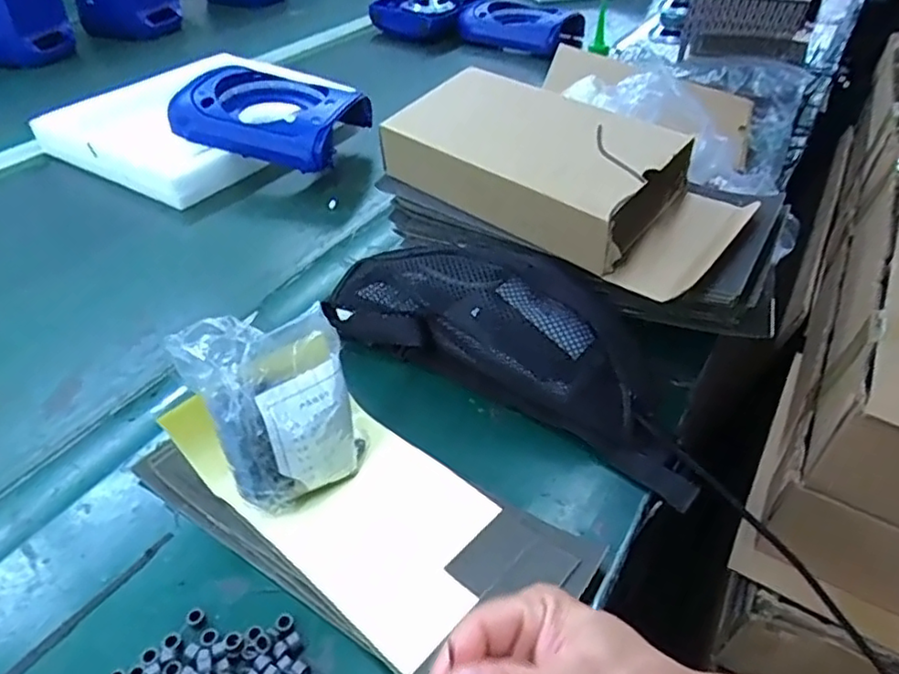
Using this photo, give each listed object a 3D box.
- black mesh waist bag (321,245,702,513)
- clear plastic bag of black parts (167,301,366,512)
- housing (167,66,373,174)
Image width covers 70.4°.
[{"bbox_3d":[0.047,0.001,0.509,0.330,0.101,0.076,24,47,25],"label":"black mesh waist bag"},{"bbox_3d":[-0.112,0.053,0.427,0.096,0.134,0.063,-18,44,-18],"label":"clear plastic bag of black parts"},{"bbox_3d":[-0.242,-0.301,0.849,0.222,0.079,0.161,12,43,15],"label":"housing"}]

